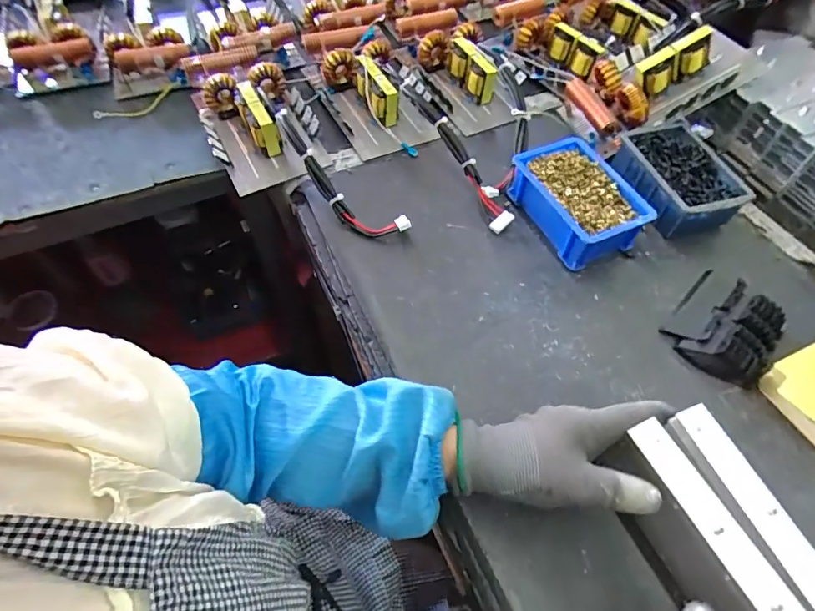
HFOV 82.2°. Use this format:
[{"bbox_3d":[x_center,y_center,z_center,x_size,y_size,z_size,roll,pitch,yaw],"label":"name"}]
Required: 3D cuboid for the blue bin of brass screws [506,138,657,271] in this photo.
[{"bbox_3d":[0.194,-0.121,0.542,0.105,0.052,0.146,-19,59,-15],"label":"blue bin of brass screws"}]

